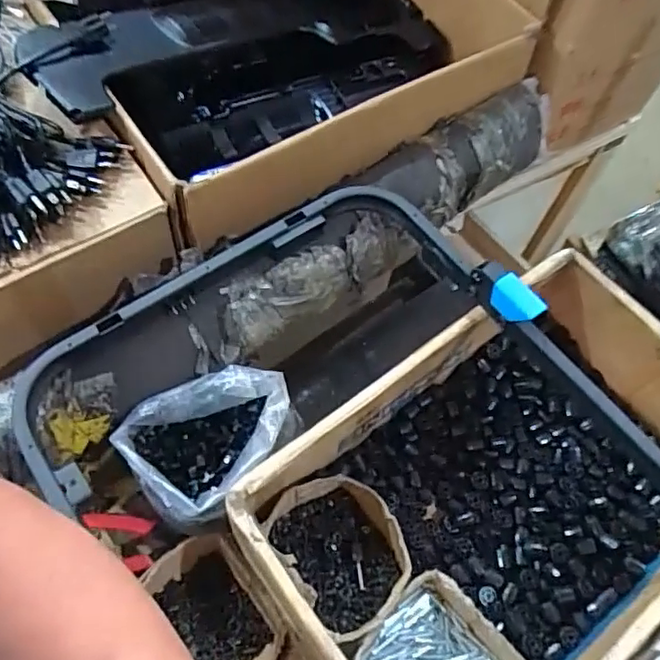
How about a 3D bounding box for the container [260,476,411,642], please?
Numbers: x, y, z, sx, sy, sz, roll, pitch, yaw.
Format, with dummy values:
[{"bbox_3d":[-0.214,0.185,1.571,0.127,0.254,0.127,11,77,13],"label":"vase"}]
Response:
[{"bbox_3d":[0.019,0.251,0.709,0.114,0.072,0.158,-32,69,-19],"label":"container"}]

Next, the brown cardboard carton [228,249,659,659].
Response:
[{"bbox_3d":[0.199,0.191,0.696,0.521,0.163,0.345,-34,69,-20],"label":"brown cardboard carton"}]

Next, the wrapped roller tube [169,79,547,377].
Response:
[{"bbox_3d":[0.073,-0.152,0.800,0.617,0.089,0.123,-38,71,-21],"label":"wrapped roller tube"}]

